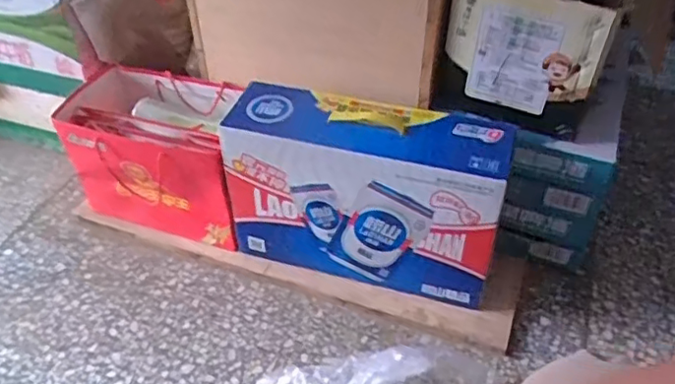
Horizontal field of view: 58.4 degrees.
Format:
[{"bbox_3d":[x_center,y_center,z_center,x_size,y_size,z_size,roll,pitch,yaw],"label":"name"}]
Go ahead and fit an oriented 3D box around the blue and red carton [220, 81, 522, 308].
[{"bbox_3d":[0.042,0.005,0.964,0.415,0.277,0.138,12,44,13],"label":"blue and red carton"}]

